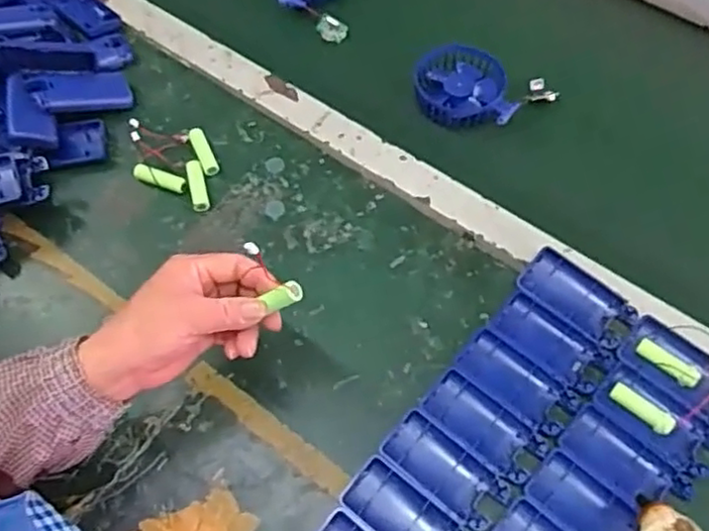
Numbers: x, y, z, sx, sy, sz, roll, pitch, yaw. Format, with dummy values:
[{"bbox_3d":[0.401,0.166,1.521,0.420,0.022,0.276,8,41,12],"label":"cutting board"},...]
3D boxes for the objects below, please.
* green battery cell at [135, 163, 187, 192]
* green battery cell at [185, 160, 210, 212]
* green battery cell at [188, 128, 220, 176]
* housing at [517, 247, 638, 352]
[{"bbox_3d":[-0.182,-0.082,0.631,0.054,0.013,0.014,18,64,12],"label":"green battery cell"},{"bbox_3d":[-0.148,-0.073,0.630,0.015,0.015,0.052,-15,62,-5],"label":"green battery cell"},{"bbox_3d":[-0.146,-0.109,0.646,0.015,0.014,0.053,-23,68,-9],"label":"green battery cell"},{"bbox_3d":[0.185,0.027,0.559,0.093,0.009,0.045,39,70,21],"label":"housing"}]

